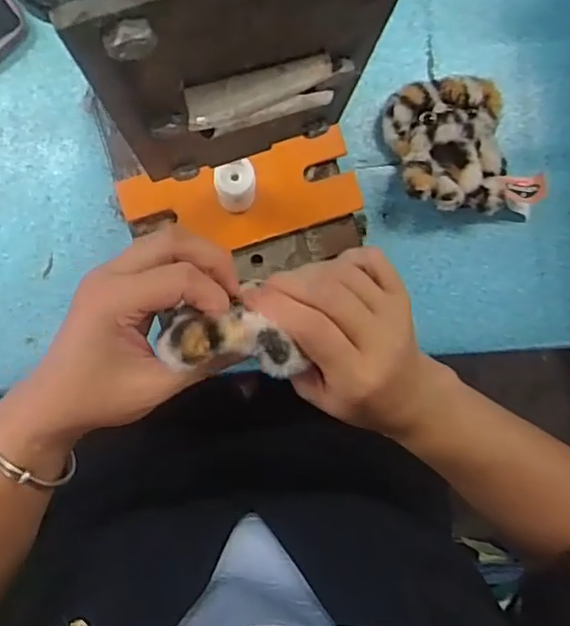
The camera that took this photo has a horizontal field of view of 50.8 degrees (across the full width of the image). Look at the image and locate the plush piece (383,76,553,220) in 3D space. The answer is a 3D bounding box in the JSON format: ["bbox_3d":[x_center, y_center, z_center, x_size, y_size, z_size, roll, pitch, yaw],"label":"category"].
[{"bbox_3d":[0.136,-0.125,0.453,0.109,0.046,0.105,0,89,-4],"label":"plush piece"}]

